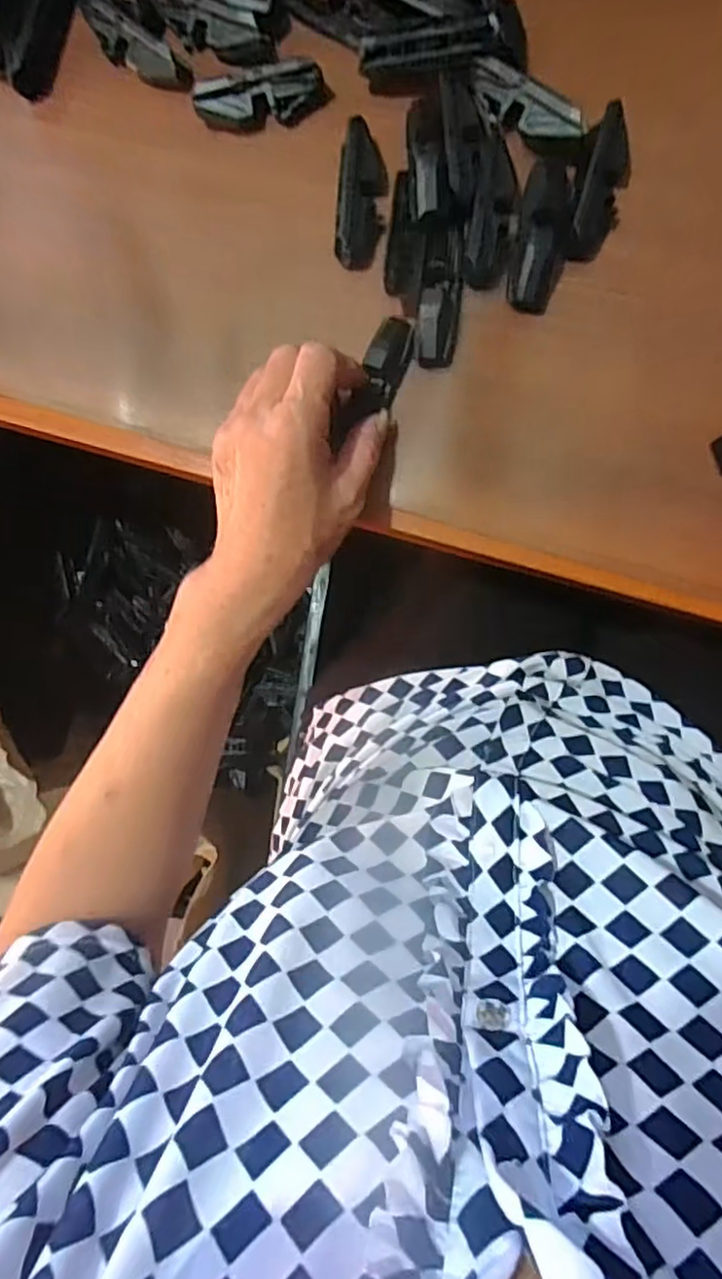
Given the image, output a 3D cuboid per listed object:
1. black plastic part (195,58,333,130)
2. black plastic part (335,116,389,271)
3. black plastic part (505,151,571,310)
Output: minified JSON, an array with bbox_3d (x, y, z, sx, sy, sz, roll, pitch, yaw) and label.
[{"bbox_3d":[-0.056,-0.304,0.369,0.073,0.022,0.017,-7,90,14],"label":"black plastic part"},{"bbox_3d":[0.000,-0.244,0.365,0.026,0.025,0.070,4,93,13],"label":"black plastic part"},{"bbox_3d":[0.096,-0.217,0.344,0.026,0.019,0.078,10,94,13],"label":"black plastic part"}]

